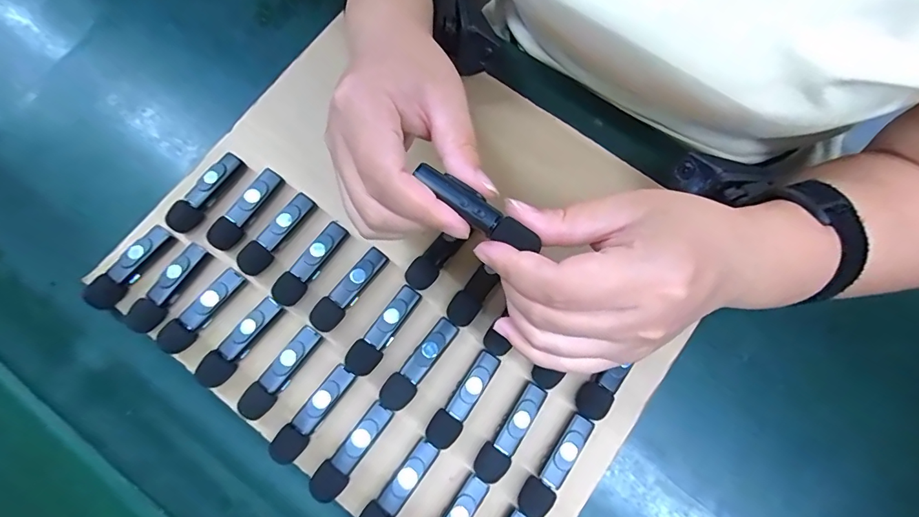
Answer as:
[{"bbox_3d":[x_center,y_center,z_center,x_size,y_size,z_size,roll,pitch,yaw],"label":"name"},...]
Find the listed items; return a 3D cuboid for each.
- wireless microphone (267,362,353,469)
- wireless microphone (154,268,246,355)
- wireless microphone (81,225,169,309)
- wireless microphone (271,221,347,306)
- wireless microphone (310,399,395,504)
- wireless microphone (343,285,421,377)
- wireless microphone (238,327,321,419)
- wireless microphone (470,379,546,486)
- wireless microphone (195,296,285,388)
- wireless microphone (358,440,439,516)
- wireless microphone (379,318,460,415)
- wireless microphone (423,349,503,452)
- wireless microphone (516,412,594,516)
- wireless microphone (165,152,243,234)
[{"bbox_3d":[-0.091,0.098,0.277,0.017,0.017,0.065,38,83,9],"label":"wireless microphone"},{"bbox_3d":[-0.170,0.034,0.289,0.018,0.011,0.063,38,83,9],"label":"wireless microphone"},{"bbox_3d":[-0.223,0.006,0.299,0.015,0.016,0.064,35,83,9],"label":"wireless microphone"},{"bbox_3d":[-0.101,0.004,0.300,0.017,0.015,0.063,34,83,9],"label":"wireless microphone"},{"bbox_3d":[-0.065,0.118,0.269,0.019,0.011,0.063,40,84,9],"label":"wireless microphone"},{"bbox_3d":[-0.049,0.048,0.290,0.019,0.017,0.065,38,83,9],"label":"wireless microphone"},{"bbox_3d":[-0.114,0.073,0.283,0.018,0.016,0.064,37,83,9],"label":"wireless microphone"},{"bbox_3d":[0.032,0.108,0.274,0.018,0.017,0.064,37,83,9],"label":"wireless microphone"},{"bbox_3d":[-0.141,0.055,0.286,0.018,0.012,0.065,40,84,10],"label":"wireless microphone"},{"bbox_3d":[-0.037,0.141,0.267,0.018,0.015,0.063,38,83,9],"label":"wireless microphone"},{"bbox_3d":[-0.026,0.069,0.285,0.018,0.016,0.066,38,83,9],"label":"wireless microphone"},{"bbox_3d":[0.002,0.089,0.280,0.018,0.016,0.065,33,83,9],"label":"wireless microphone"},{"bbox_3d":[0.059,0.126,0.270,0.018,0.016,0.066,37,83,9],"label":"wireless microphone"},{"bbox_3d":[-0.179,-0.046,0.312,0.017,0.016,0.064,30,82,8],"label":"wireless microphone"}]

